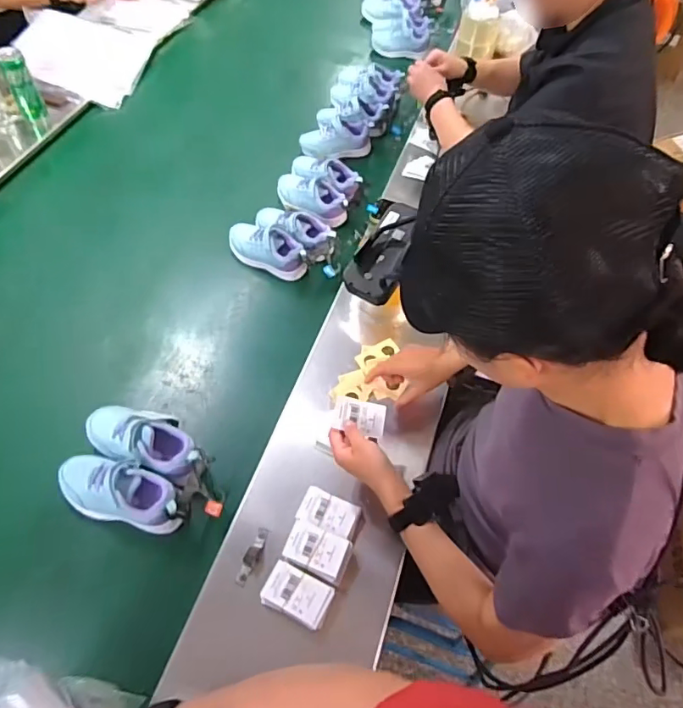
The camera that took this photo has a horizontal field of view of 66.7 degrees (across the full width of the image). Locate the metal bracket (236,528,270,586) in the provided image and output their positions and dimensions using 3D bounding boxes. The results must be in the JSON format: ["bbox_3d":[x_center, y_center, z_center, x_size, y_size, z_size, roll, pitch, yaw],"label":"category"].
[{"bbox_3d":[-0.121,0.275,0.707,0.019,0.007,0.079,21,56,10],"label":"metal bracket"}]

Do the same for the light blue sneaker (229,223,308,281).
[{"bbox_3d":[-0.144,-0.208,1.005,0.176,0.067,0.067,26,57,13],"label":"light blue sneaker"}]

